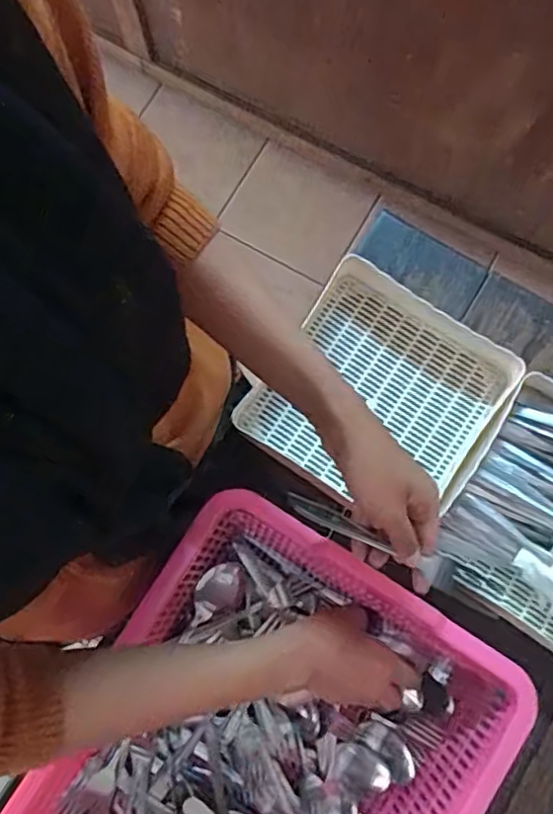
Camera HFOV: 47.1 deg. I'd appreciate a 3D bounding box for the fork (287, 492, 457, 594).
[{"bbox_3d":[0.067,0.097,0.473,0.134,0.011,0.021,24,80,19],"label":"fork"}]

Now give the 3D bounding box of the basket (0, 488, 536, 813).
[{"bbox_3d":[-0.004,0.315,0.529,0.333,0.114,0.381,34,81,7],"label":"basket"}]

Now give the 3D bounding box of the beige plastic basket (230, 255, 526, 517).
[{"bbox_3d":[0.105,-0.010,0.647,0.209,0.090,0.215,33,81,7],"label":"beige plastic basket"}]

